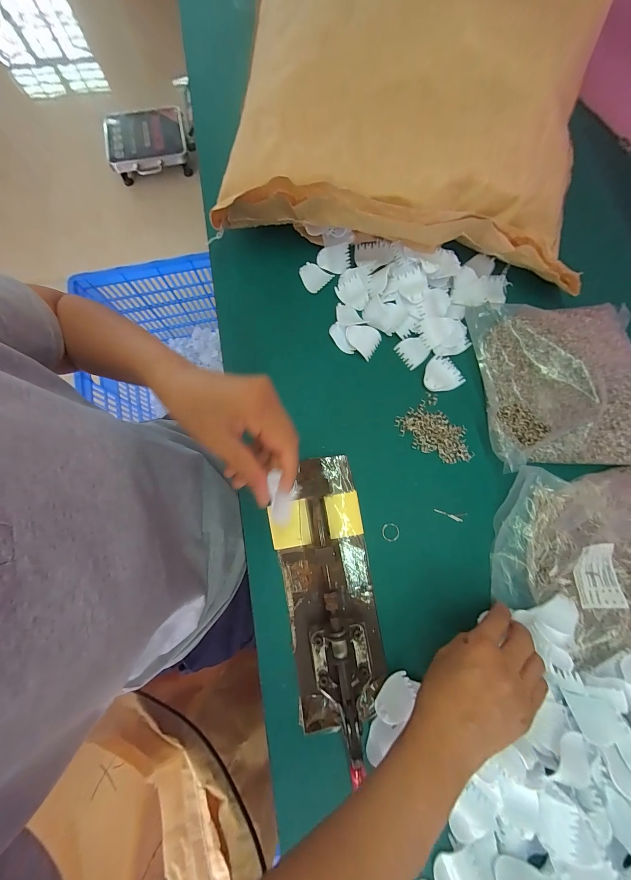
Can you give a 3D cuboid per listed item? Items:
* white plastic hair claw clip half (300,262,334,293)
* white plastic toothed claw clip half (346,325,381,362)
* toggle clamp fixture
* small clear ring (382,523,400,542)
[{"bbox_3d":[-0.003,-0.235,0.425,0.043,0.012,0.040,35,84,3],"label":"white plastic hair claw clip half"},{"bbox_3d":[0.065,-0.139,0.401,0.043,0.017,0.042,32,80,7],"label":"white plastic toothed claw clip half"},{"bbox_3d":[0.012,0.162,0.312,0.105,0.050,0.293,-8,79,-2],"label":"toggle clamp fixture"},{"bbox_3d":[0.092,0.112,0.358,0.021,0.004,0.021,-4,71,13],"label":"small clear ring"}]

